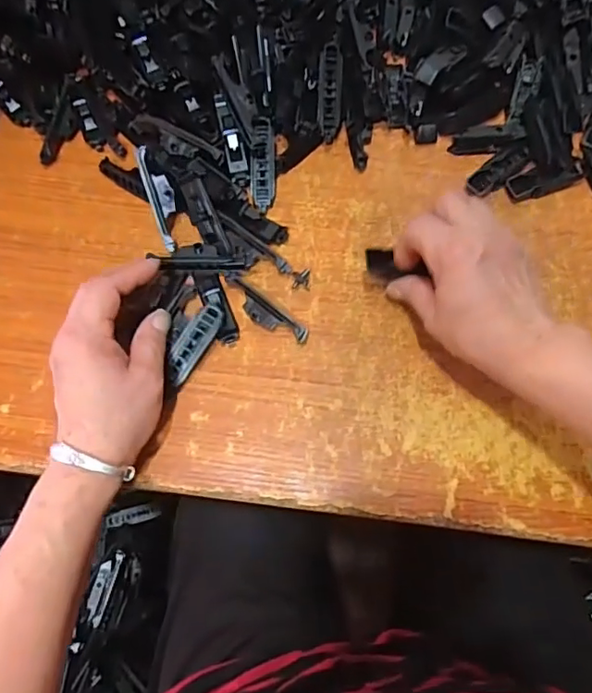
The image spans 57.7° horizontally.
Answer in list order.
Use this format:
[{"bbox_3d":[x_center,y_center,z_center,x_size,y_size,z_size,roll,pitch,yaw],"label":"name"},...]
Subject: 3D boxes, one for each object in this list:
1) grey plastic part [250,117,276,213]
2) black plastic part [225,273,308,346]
[{"bbox_3d":[-0.027,-0.150,0.444,0.020,0.014,0.074,1,95,1],"label":"grey plastic part"},{"bbox_3d":[-0.023,-0.028,0.410,0.074,0.016,0.021,36,77,11],"label":"black plastic part"}]

